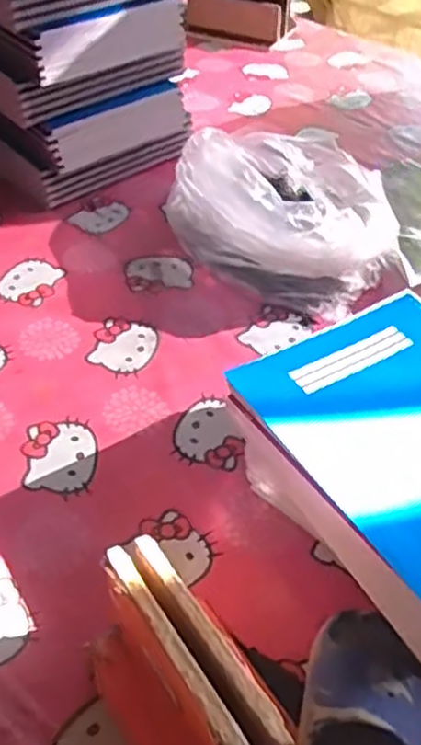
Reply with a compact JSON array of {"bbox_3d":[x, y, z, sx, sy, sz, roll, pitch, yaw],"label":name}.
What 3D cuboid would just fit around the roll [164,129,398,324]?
[{"bbox_3d":[0.076,-0.211,0.878,0.252,0.115,0.299,2,44,0],"label":"roll"}]

